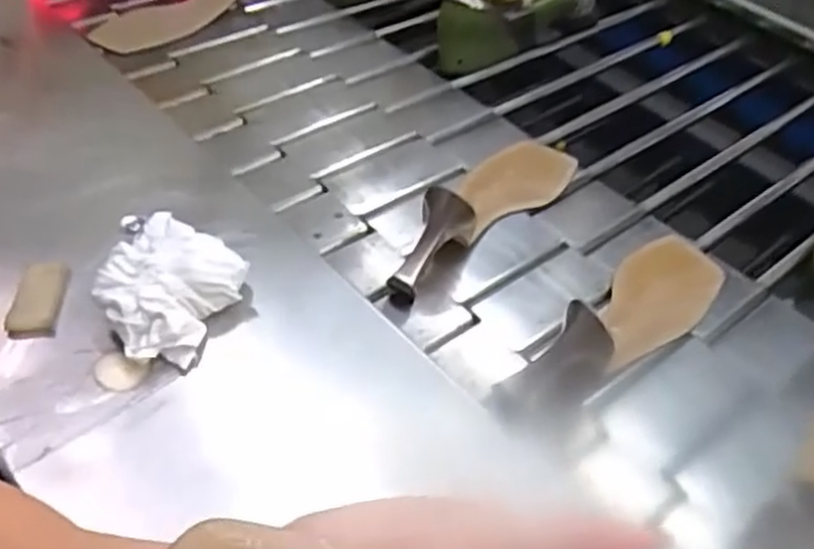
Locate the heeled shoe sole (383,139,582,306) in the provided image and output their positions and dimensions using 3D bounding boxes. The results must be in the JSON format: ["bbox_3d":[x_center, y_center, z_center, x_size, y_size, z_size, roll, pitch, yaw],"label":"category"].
[{"bbox_3d":[0.073,-0.070,0.671,0.075,0.067,0.267,29,52,15],"label":"heeled shoe sole"}]

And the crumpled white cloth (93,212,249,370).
[{"bbox_3d":[-0.155,0.003,0.522,0.089,0.043,0.128,11,50,1],"label":"crumpled white cloth"}]

